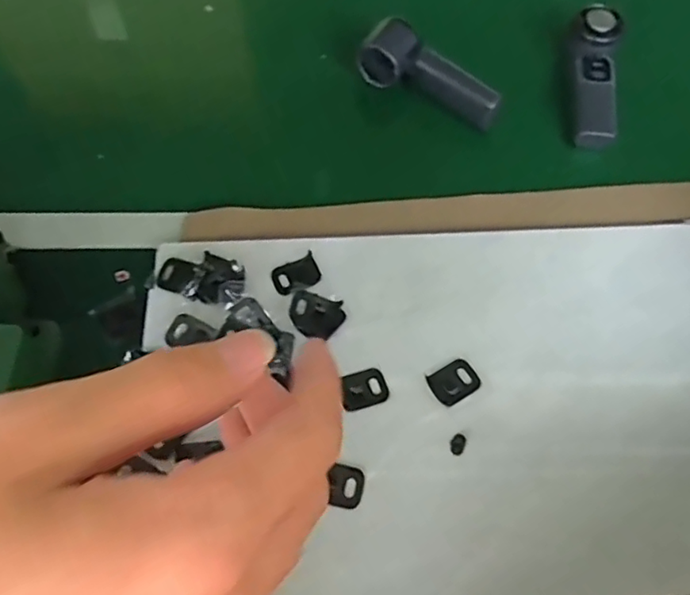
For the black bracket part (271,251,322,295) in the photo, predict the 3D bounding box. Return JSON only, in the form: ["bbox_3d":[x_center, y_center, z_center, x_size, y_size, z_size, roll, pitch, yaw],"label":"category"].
[{"bbox_3d":[-0.041,-0.019,0.497,0.040,0.010,0.030,-23,63,-12],"label":"black bracket part"}]

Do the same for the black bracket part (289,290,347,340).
[{"bbox_3d":[-0.023,0.016,0.476,0.043,0.013,0.034,10,61,5],"label":"black bracket part"}]

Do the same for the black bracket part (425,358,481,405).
[{"bbox_3d":[0.086,0.066,0.456,0.039,0.012,0.029,-28,65,-15],"label":"black bracket part"}]

